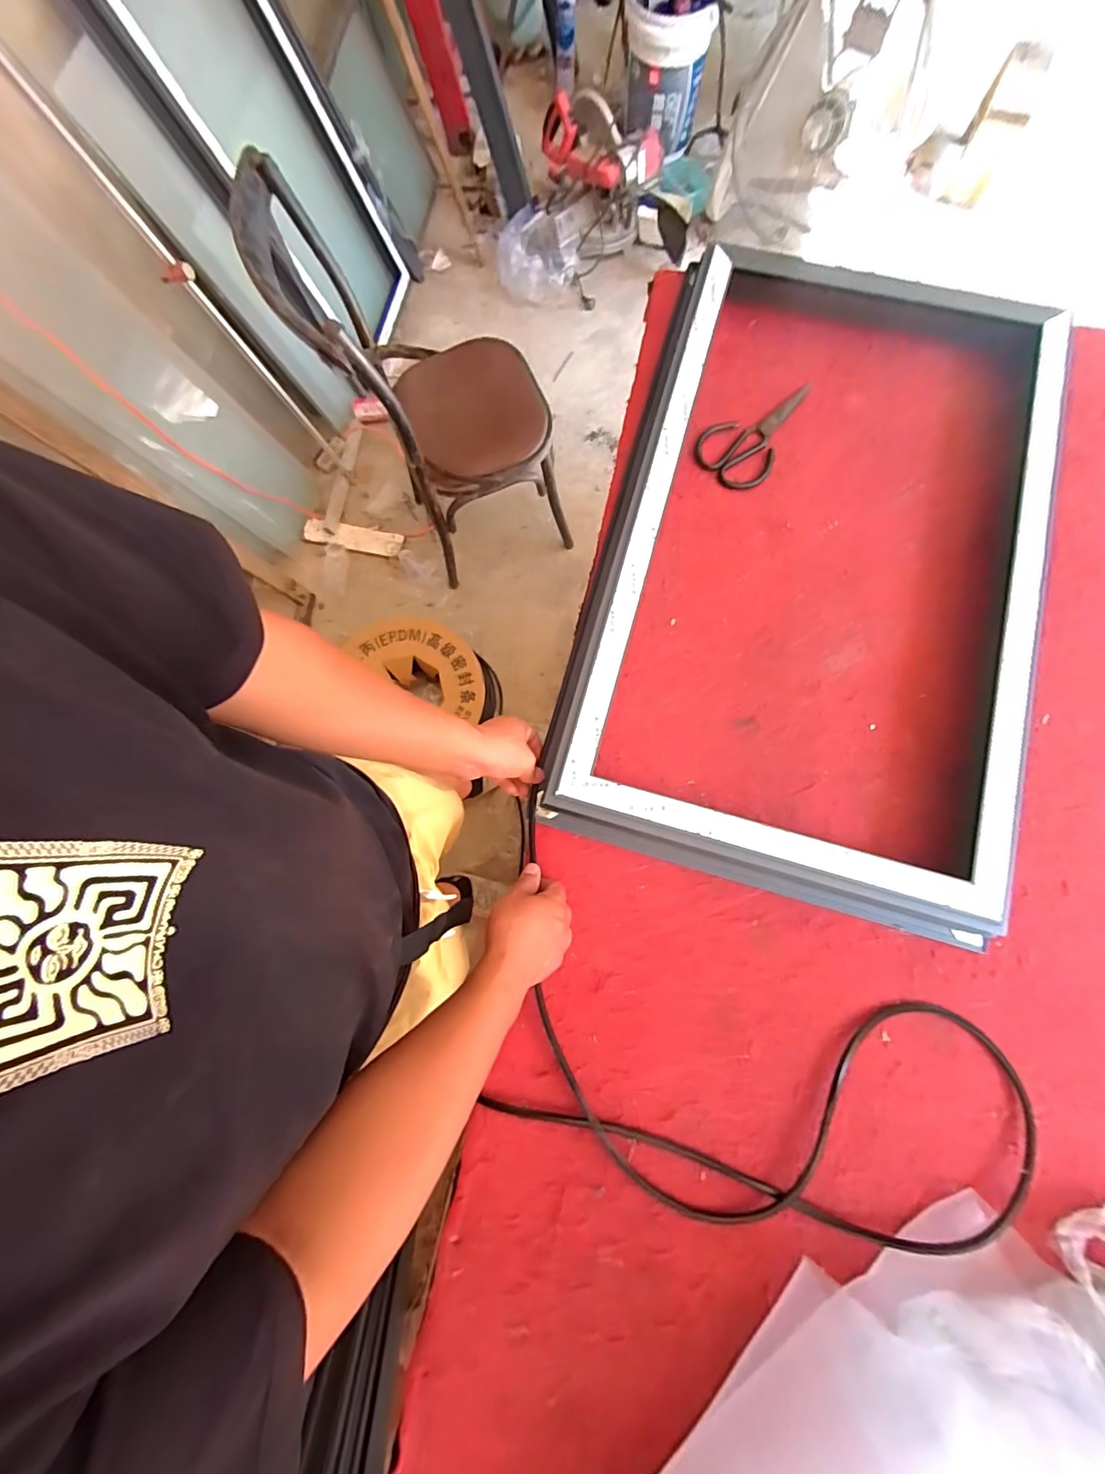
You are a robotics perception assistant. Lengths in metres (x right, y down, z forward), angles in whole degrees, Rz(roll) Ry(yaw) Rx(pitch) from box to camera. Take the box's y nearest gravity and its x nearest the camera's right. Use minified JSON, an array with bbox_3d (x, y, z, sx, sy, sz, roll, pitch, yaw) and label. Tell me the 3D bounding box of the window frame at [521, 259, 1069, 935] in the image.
[{"bbox_3d":[0.344,-0.235,0.664,0.554,0.068,0.870,14,80,4],"label":"window frame"}]

